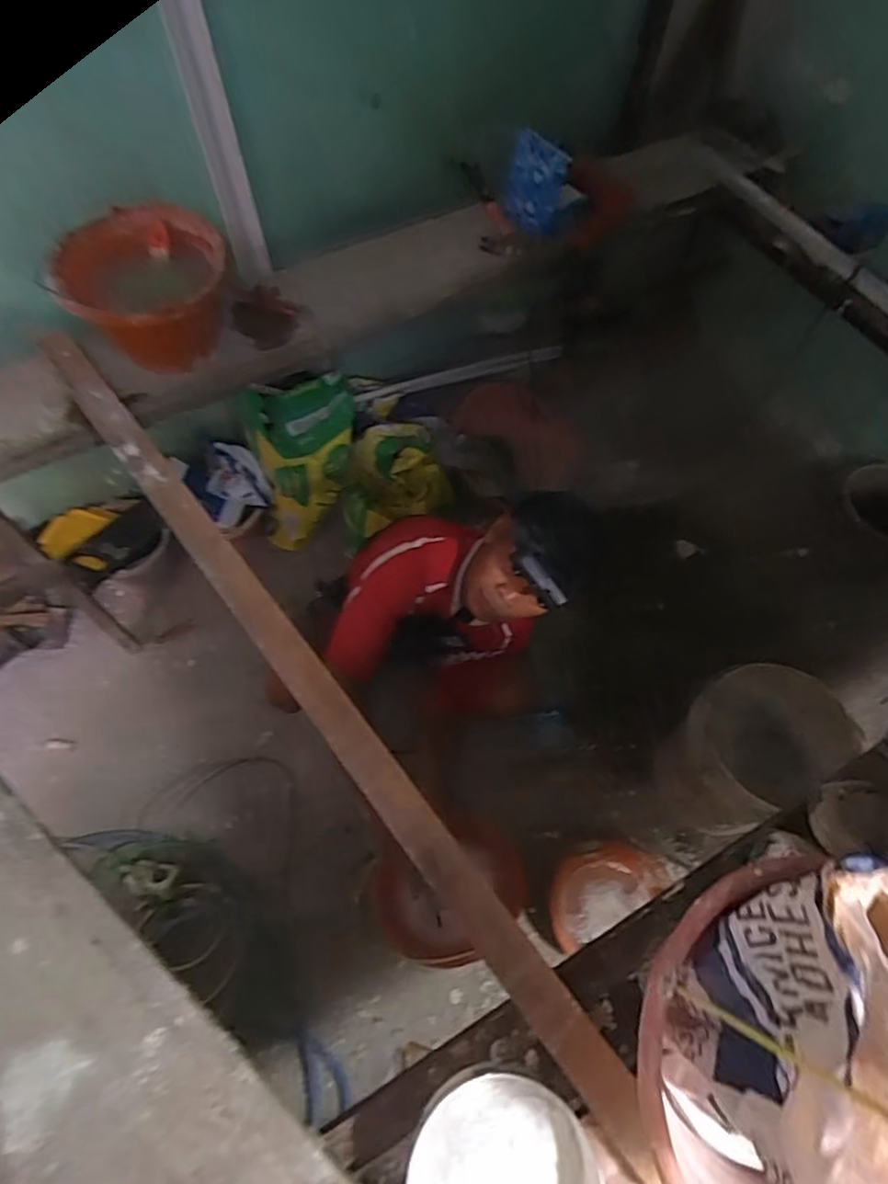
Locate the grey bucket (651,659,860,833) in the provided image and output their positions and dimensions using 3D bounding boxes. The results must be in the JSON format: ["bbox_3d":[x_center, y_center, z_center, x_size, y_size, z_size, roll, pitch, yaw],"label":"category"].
[{"bbox_3d":[0.630,0.348,1.390,0.332,0.369,0.243,-33,68,-16],"label":"grey bucket"}]

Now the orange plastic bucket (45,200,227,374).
[{"bbox_3d":[-0.474,-0.480,1.028,0.238,0.155,0.243,1,63,0],"label":"orange plastic bucket"}]

